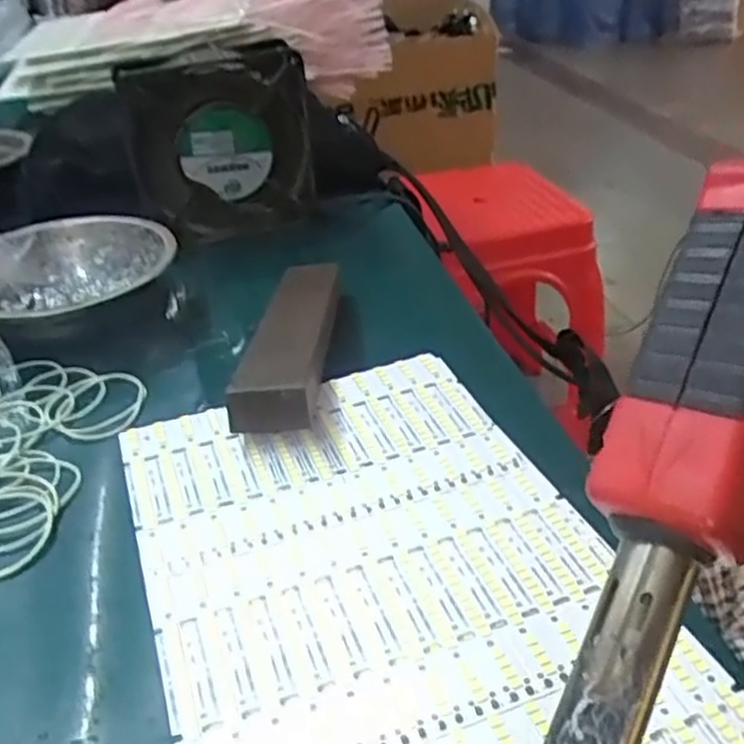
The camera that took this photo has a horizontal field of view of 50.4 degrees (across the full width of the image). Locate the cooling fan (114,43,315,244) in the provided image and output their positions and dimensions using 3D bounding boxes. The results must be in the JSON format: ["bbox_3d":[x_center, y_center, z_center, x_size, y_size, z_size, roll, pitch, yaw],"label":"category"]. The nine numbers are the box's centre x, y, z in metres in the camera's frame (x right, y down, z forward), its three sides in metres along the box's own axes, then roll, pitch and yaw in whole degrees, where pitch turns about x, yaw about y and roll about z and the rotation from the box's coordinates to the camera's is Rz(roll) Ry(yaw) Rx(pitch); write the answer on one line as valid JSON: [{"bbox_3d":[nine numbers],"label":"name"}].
[{"bbox_3d":[-0.097,-0.147,0.530,0.120,0.122,0.028,-17,36,-20],"label":"cooling fan"}]

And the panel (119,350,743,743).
[{"bbox_3d":[0.012,0.076,0.242,0.147,0.004,0.253,-14,36,-16],"label":"panel"}]

